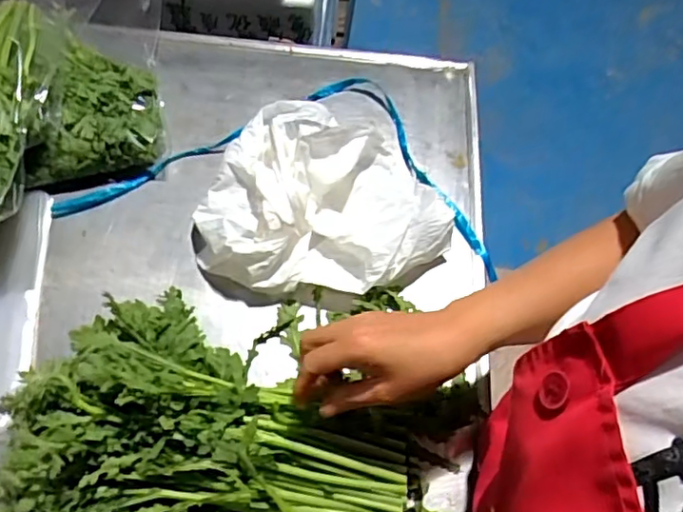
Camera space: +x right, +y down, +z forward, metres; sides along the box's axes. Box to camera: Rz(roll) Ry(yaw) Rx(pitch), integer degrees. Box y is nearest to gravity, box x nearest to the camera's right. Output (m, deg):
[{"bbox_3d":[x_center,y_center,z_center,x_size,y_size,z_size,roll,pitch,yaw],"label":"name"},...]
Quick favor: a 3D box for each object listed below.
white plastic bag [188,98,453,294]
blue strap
[{"bbox_3d":[-0.013,-0.076,0.600,0.232,0.089,0.224,6,60,-1],"label":"white plastic bag"},{"bbox_3d":[-0.055,-0.114,0.658,0.452,0.026,0.224,8,60,0],"label":"blue strap"}]

